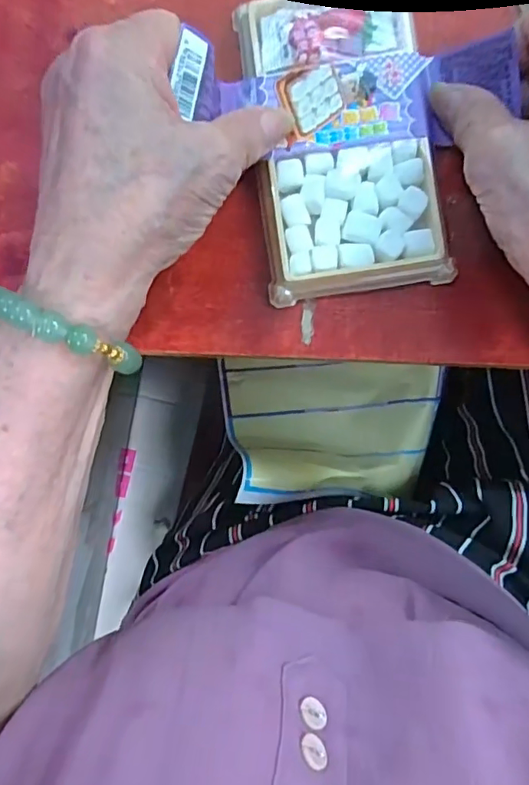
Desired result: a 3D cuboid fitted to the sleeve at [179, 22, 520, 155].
[{"bbox_3d":[0.033,-0.125,0.221,0.133,0.032,0.039,-2,87,-2],"label":"sleeve"}]

